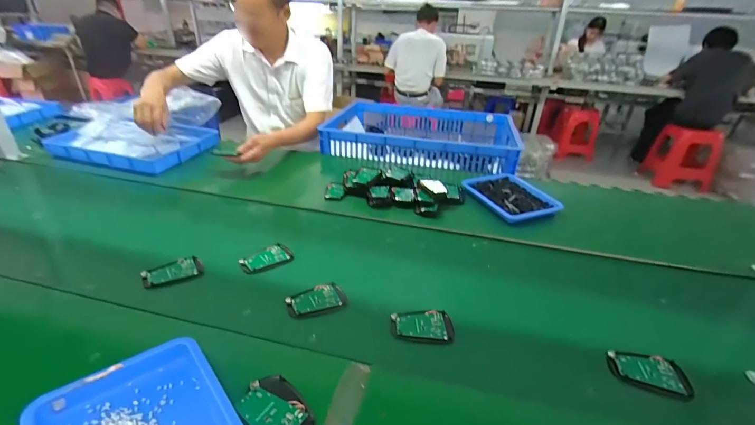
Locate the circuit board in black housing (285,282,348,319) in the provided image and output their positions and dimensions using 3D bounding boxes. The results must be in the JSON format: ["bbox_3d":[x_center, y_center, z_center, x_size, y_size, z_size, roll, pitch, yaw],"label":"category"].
[{"bbox_3d":[-0.103,0.148,0.601,0.095,0.007,0.064,-12,32,-24],"label":"circuit board in black housing"}]

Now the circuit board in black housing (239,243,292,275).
[{"bbox_3d":[-0.217,0.091,0.693,0.094,0.013,0.057,-18,35,-33],"label":"circuit board in black housing"}]

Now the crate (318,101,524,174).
[{"bbox_3d":[0.160,-0.286,1.333,0.652,0.114,0.490,8,29,10],"label":"crate"}]

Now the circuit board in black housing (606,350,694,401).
[{"bbox_3d":[0.380,0.225,0.500,0.095,0.016,0.054,9,29,12],"label":"circuit board in black housing"}]

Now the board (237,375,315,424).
[{"bbox_3d":[-0.122,0.234,0.421,0.065,0.012,0.092,-22,37,-37],"label":"board"}]

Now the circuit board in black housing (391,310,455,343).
[{"bbox_3d":[0.070,0.178,0.561,0.095,0.008,0.059,4,29,2],"label":"circuit board in black housing"}]

